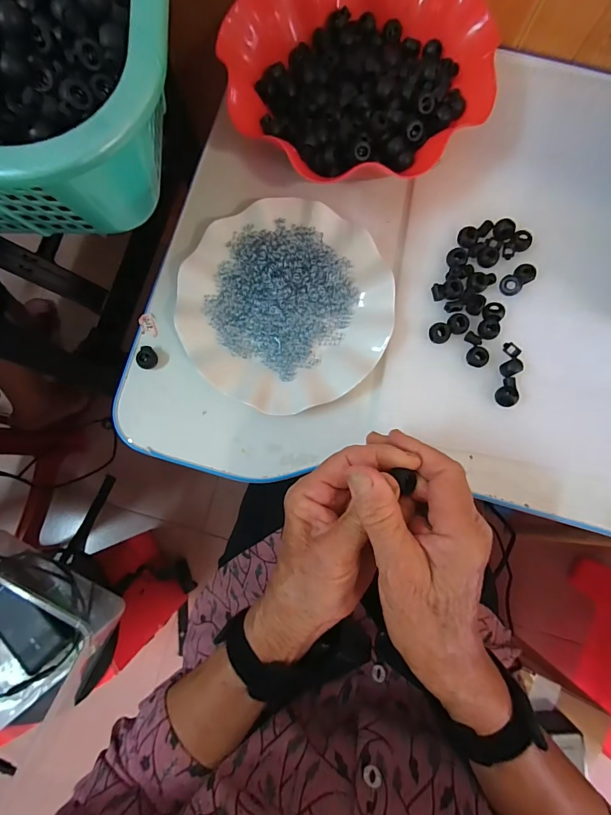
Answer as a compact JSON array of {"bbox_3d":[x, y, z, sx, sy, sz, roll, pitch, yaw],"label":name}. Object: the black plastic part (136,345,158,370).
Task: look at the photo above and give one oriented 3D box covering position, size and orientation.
[{"bbox_3d":[-0.140,-0.044,0.344,0.017,0.011,0.019,31,83,4],"label":"black plastic part"}]

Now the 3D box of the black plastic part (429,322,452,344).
[{"bbox_3d":[0.116,-0.064,0.334,0.018,0.009,0.017,0,82,0],"label":"black plastic part"}]

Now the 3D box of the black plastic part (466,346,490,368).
[{"bbox_3d":[0.147,-0.043,0.331,0.017,0.007,0.017,0,82,0],"label":"black plastic part"}]

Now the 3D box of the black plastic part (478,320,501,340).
[{"bbox_3d":[0.158,-0.066,0.335,0.017,0.004,0.017,0,82,0],"label":"black plastic part"}]

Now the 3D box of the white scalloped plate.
[{"bbox_3d":[-0.016,-0.089,0.341,0.177,0.027,0.179,0,82,0],"label":"white scalloped plate"}]

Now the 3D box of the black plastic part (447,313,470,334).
[{"bbox_3d":[0.132,-0.072,0.335,0.018,0.005,0.018,0,82,0],"label":"black plastic part"}]

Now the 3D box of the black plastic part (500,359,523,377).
[{"bbox_3d":[0.175,-0.034,0.330,0.017,0.008,0.013,-27,83,-4],"label":"black plastic part"}]

